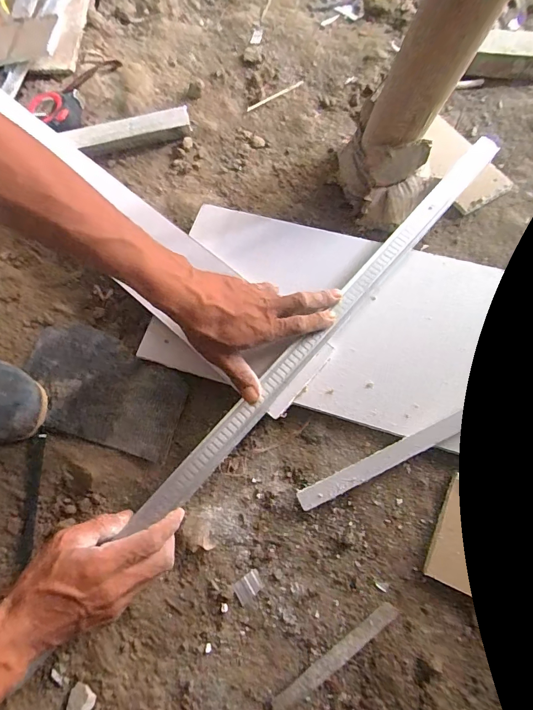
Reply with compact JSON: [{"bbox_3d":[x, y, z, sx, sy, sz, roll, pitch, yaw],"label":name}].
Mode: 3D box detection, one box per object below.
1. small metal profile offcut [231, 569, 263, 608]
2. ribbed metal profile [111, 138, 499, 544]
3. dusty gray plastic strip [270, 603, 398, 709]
[{"bbox_3d":[-0.018,0.224,0.378,0.028,0.004,0.019,-36,72,-11],"label":"small metal profile offcut"},{"bbox_3d":[0.078,-0.048,0.429,0.029,0.014,0.580,40,77,16],"label":"ribbed metal profile"},{"bbox_3d":[0.061,0.275,0.353,0.138,0.011,0.016,-35,72,-10],"label":"dusty gray plastic strip"}]

